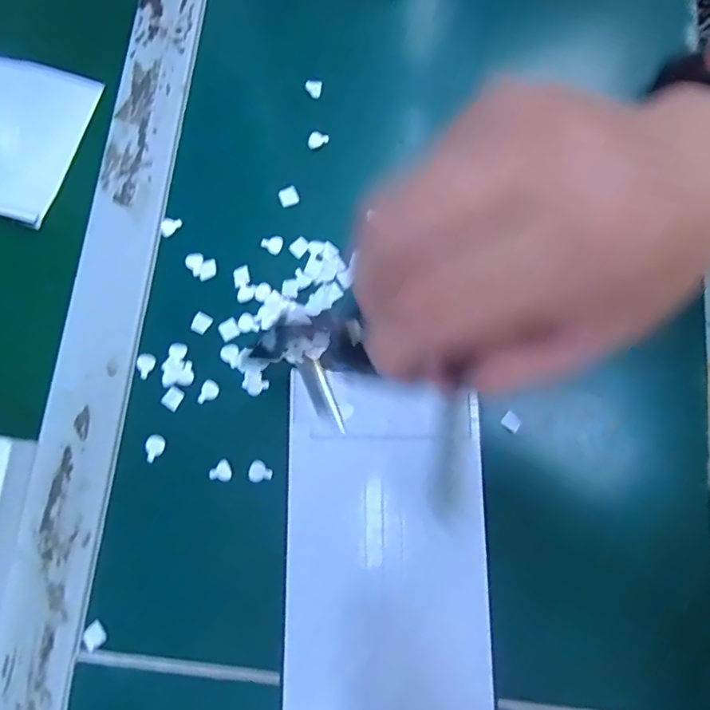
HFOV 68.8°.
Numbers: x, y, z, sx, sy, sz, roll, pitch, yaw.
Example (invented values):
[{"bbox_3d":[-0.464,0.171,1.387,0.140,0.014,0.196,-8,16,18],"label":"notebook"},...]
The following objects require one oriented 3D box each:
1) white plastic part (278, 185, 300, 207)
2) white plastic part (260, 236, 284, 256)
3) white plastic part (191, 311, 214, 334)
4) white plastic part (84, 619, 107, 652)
[{"bbox_3d":[-0.037,-0.089,0.290,0.011,0.004,0.011,-22,80,-5],"label":"white plastic part"},{"bbox_3d":[-0.045,-0.062,0.284,0.012,0.004,0.011,30,80,4],"label":"white plastic part"},{"bbox_3d":[-0.082,-0.017,0.275,0.009,0.004,0.011,29,80,4],"label":"white plastic part"},{"bbox_3d":[-0.123,0.133,0.244,0.009,0.004,0.011,-34,82,-7],"label":"white plastic part"}]

